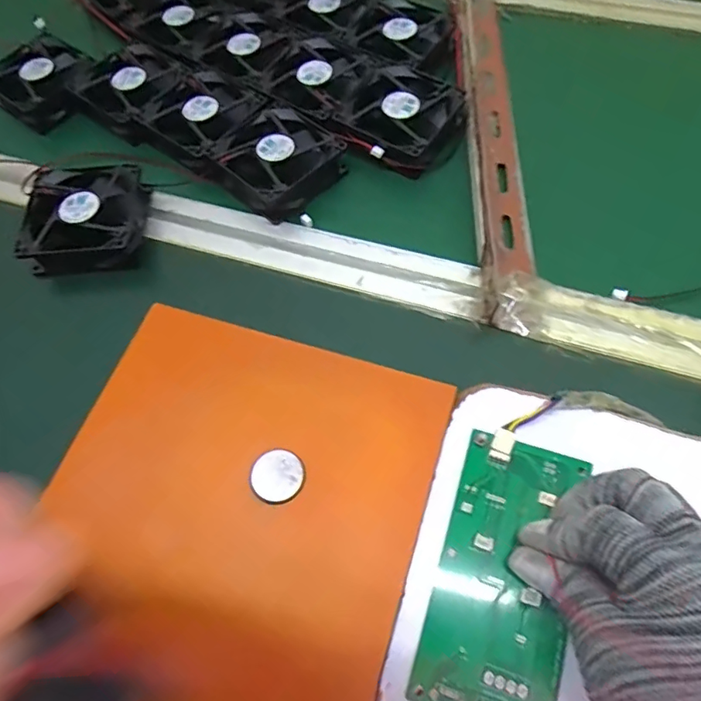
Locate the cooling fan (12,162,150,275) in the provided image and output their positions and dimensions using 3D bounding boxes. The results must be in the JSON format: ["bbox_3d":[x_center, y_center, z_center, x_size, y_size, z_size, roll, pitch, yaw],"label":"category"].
[{"bbox_3d":[-0.197,-0.101,0.387,0.082,0.030,0.083,-2,60,0],"label":"cooling fan"}]

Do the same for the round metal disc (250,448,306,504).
[{"bbox_3d":[-0.040,0.068,0.283,0.028,0.004,0.029,-1,60,1],"label":"round metal disc"}]

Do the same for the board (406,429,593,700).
[{"bbox_3d":[0.075,0.110,0.258,0.064,0.007,0.133,12,67,9],"label":"board"}]

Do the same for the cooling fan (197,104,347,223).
[{"bbox_3d":[-0.058,-0.148,0.404,0.083,0.029,0.085,-39,67,-19],"label":"cooling fan"}]

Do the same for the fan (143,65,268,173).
[{"bbox_3d":[-0.120,-0.190,0.427,0.076,0.022,0.086,26,64,15],"label":"fan"}]

